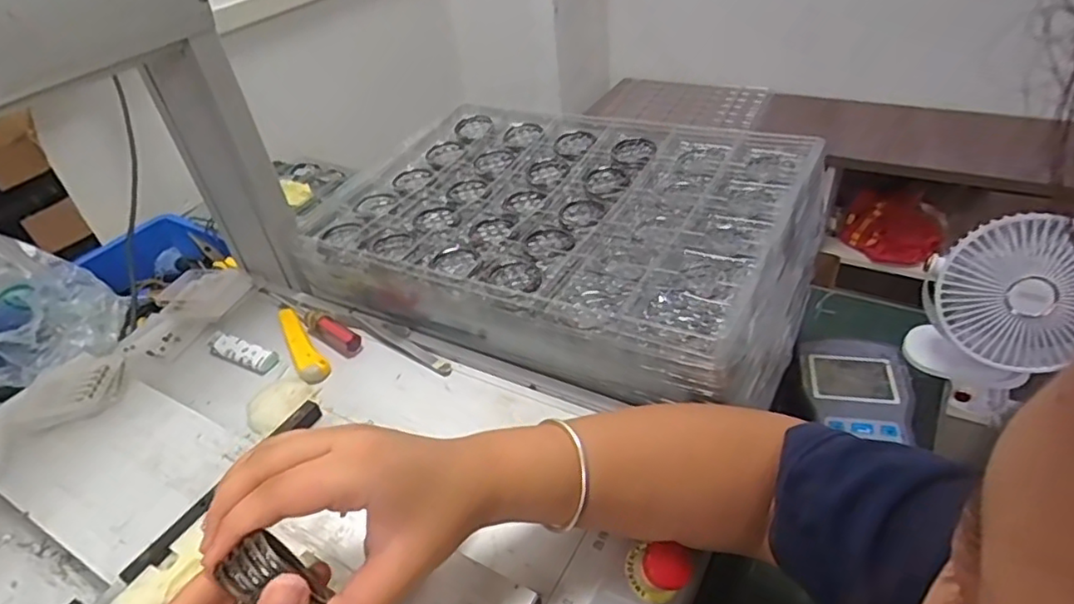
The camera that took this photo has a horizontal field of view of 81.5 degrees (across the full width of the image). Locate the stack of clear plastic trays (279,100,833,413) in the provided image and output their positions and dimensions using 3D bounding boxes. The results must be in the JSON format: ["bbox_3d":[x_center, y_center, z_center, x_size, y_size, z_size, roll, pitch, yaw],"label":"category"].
[{"bbox_3d":[0.019,-0.077,0.616,0.428,0.089,0.297,17,44,28],"label":"stack of clear plastic trays"}]

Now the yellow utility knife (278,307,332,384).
[{"bbox_3d":[-0.221,0.035,0.578,0.023,0.008,0.119,-25,41,-22],"label":"yellow utility knife"}]

